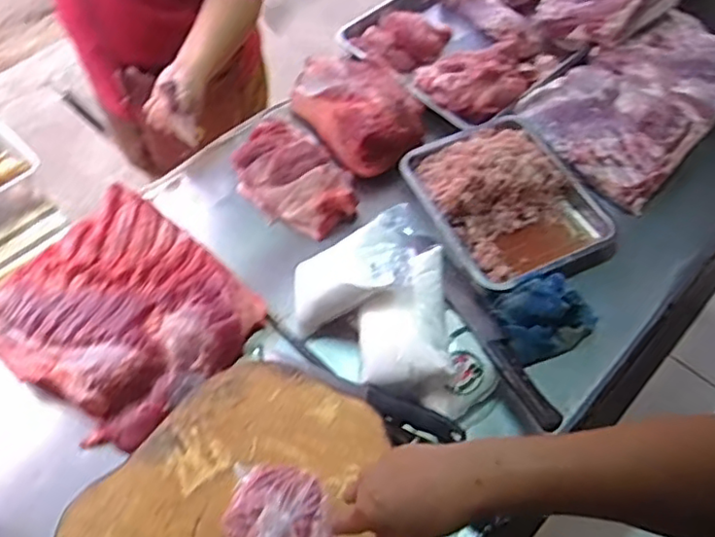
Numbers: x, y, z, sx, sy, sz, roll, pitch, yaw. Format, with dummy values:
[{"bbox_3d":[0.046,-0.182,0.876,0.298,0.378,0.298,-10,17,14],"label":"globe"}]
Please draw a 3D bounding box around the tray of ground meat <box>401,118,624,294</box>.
[{"bbox_3d":[0.249,-0.120,1.010,0.262,0.082,0.309,-21,59,-14],"label":"tray of ground meat"}]

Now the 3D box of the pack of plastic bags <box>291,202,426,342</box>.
[{"bbox_3d":[-0.009,0.007,0.866,0.224,0.054,0.132,-36,60,12],"label":"pack of plastic bags"}]

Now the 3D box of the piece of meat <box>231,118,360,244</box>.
[{"bbox_3d":[-0.105,-0.157,1.043,0.241,0.065,0.157,31,61,18],"label":"piece of meat"}]

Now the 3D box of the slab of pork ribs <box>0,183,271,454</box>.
[{"bbox_3d":[-0.345,0.059,0.894,0.334,0.052,0.300,35,63,20],"label":"slab of pork ribs"}]

